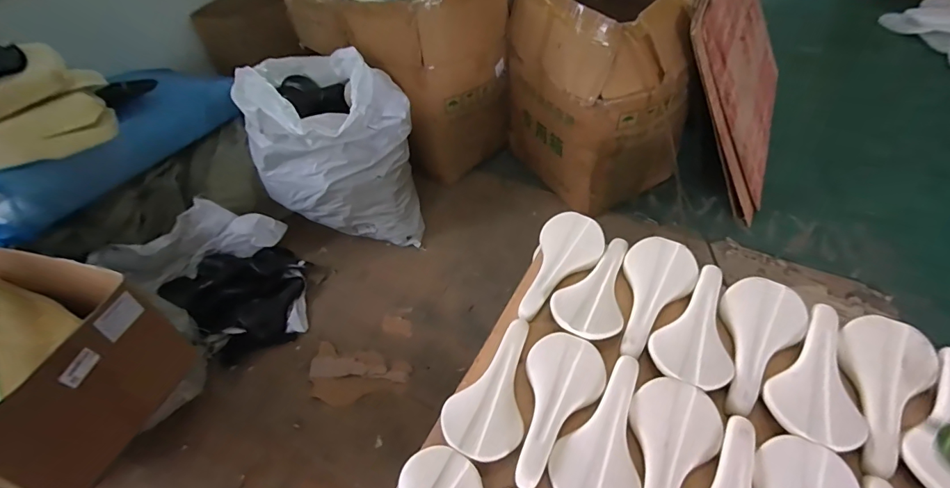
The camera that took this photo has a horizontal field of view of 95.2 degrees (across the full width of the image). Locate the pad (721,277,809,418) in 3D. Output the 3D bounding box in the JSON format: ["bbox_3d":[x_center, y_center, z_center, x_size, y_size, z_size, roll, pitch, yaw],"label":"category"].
[{"bbox_3d":[0.491,0.176,0.768,0.135,0.046,0.267,28,58,24],"label":"pad"}]

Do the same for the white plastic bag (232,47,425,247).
[{"bbox_3d":[-0.524,-0.342,1.622,0.605,0.673,0.380,14,53,16],"label":"white plastic bag"}]

